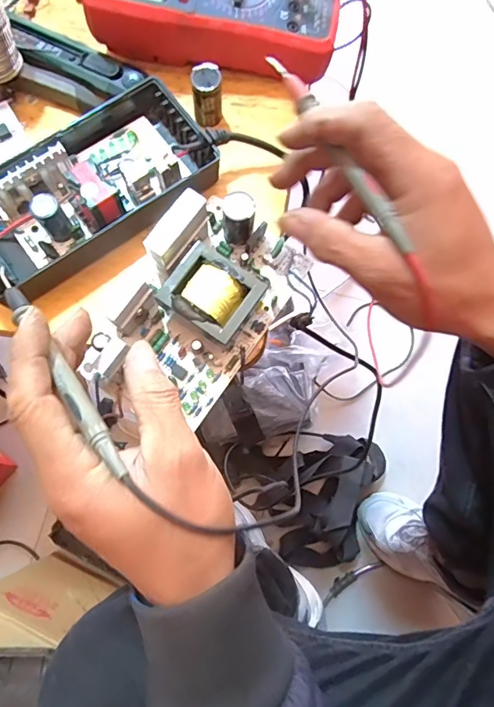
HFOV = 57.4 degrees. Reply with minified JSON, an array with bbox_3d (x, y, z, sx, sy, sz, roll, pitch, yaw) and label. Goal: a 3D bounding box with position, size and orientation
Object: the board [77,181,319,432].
[{"bbox_3d":[-0.034,-0.029,0.290,0.087,0.053,0.155,33,78,6],"label":"board"}]

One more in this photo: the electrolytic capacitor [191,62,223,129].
[{"bbox_3d":[-0.029,-0.189,0.332,0.020,0.036,0.023,-5,77,-3],"label":"electrolytic capacitor"}]

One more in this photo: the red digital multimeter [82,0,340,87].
[{"bbox_3d":[-0.022,-0.267,0.339,0.177,0.047,0.087,6,77,0],"label":"red digital multimeter"}]

